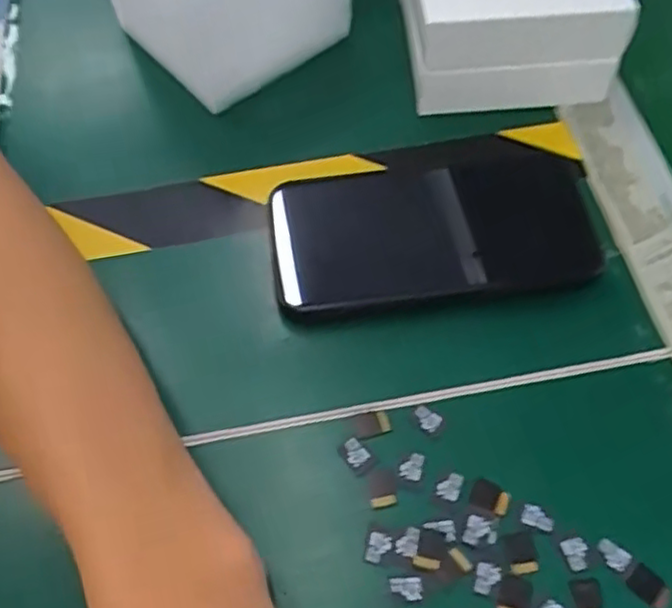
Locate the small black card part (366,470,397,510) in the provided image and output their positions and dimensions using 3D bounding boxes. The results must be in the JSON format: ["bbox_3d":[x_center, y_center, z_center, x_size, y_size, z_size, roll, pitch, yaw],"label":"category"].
[{"bbox_3d":[0.018,0.072,0.264,0.010,0.004,0.015,-10,60,-4],"label":"small black card part"}]

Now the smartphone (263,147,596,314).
[{"bbox_3d":[0.048,-0.037,0.318,0.153,0.011,0.076,-9,60,-3],"label":"smartphone"}]

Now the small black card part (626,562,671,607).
[{"bbox_3d":[0.114,0.102,0.242,0.010,0.004,0.015,-38,66,-18],"label":"small black card part"}]

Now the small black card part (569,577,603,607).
[{"bbox_3d":[0.090,0.106,0.241,0.010,0.004,0.015,-3,60,0],"label":"small black card part"}]

